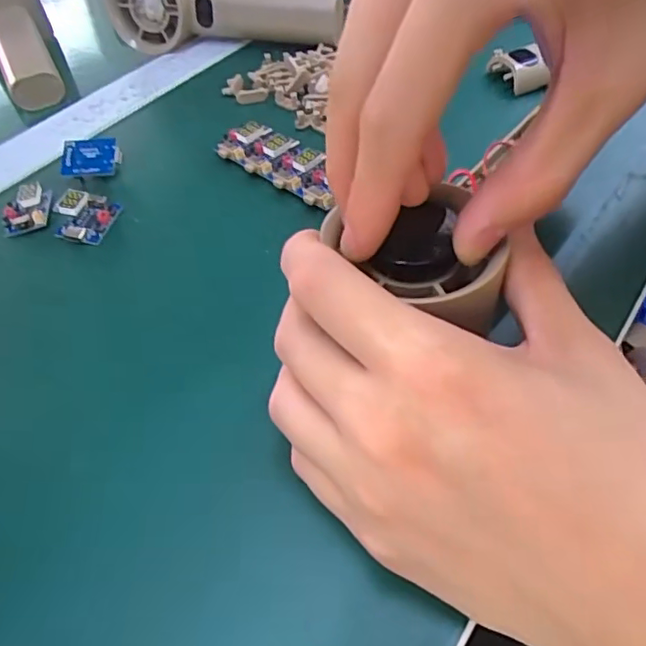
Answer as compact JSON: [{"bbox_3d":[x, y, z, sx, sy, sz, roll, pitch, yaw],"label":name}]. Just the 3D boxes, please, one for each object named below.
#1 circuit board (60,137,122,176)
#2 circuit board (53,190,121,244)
[{"bbox_3d":[-0.123,-0.088,0.308,0.031,0.004,0.021,1,75,4],"label":"circuit board"},{"bbox_3d":[-0.115,-0.053,0.280,0.023,0.016,0.028,3,48,9],"label":"circuit board"}]

